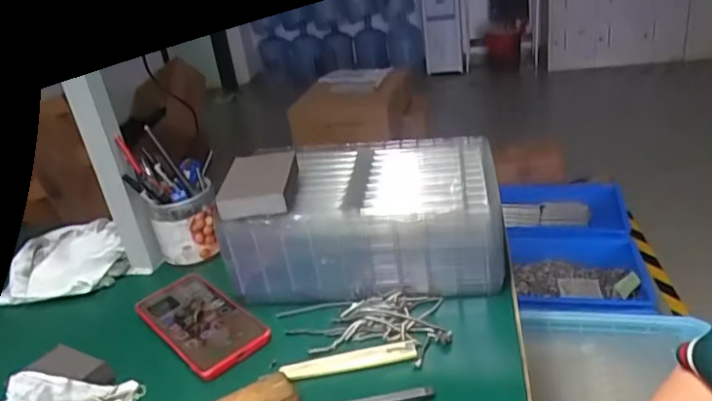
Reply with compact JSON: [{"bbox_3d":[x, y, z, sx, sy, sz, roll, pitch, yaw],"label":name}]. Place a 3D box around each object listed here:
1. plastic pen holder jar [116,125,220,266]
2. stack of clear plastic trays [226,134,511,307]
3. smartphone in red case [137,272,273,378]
[{"bbox_3d":[-0.220,-0.004,0.674,0.086,0.137,0.081,-12,26,-9],"label":"plastic pen holder jar"},{"bbox_3d":[0.013,0.020,0.622,0.276,0.117,0.168,-3,26,8],"label":"stack of clear plastic trays"},{"bbox_3d":[-0.165,0.122,0.577,0.077,0.015,0.168,-27,33,-35],"label":"smartphone in red case"}]

